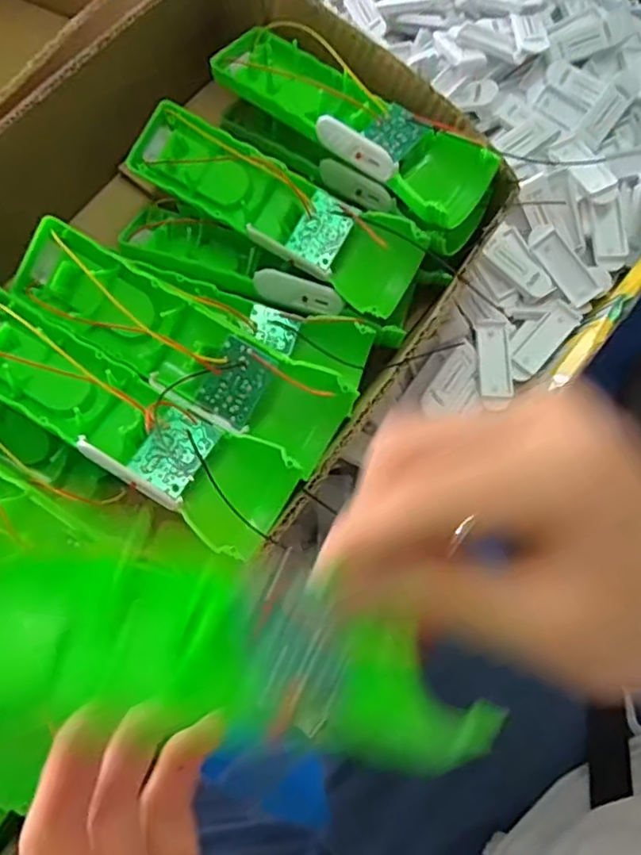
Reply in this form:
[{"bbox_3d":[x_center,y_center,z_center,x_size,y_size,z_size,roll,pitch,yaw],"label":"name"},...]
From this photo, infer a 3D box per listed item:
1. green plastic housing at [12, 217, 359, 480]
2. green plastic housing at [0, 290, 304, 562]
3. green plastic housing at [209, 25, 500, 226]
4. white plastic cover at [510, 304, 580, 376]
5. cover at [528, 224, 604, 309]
[{"bbox_3d":[-0.061,-0.039,0.290,0.161,0.034,0.049,30,68,-2],"label":"green plastic housing"},{"bbox_3d":[-0.088,-0.005,0.281,0.160,0.029,0.051,32,69,2],"label":"green plastic housing"},{"bbox_3d":[0.014,-0.162,0.341,0.159,0.042,0.048,35,71,18],"label":"green plastic housing"},{"bbox_3d":[0.142,-0.056,0.402,0.019,0.010,0.051,40,72,19],"label":"white plastic cover"},{"bbox_3d":[0.157,-0.106,0.409,0.021,0.010,0.058,-31,80,-12],"label":"cover"}]

